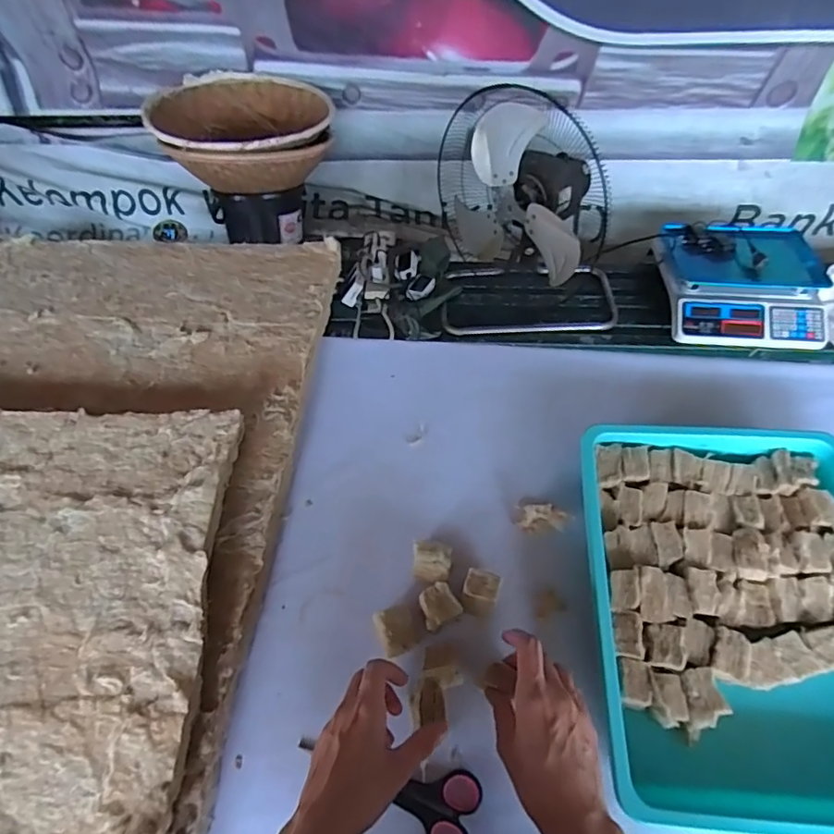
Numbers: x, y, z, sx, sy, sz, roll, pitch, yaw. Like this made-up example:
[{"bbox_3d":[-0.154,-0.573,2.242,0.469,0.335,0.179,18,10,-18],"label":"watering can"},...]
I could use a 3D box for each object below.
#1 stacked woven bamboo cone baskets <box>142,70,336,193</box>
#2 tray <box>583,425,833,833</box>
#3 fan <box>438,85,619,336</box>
[{"bbox_3d":[-0.412,-0.700,1.285,0.411,0.136,0.400,-17,57,-7],"label":"stacked woven bamboo cone baskets"},{"bbox_3d":[0.296,0.172,0.501,0.257,0.068,0.345,2,56,5],"label":"tray"},{"bbox_3d":[0.257,-0.438,1.163,0.410,0.462,0.329,2,56,5],"label":"fan"}]

